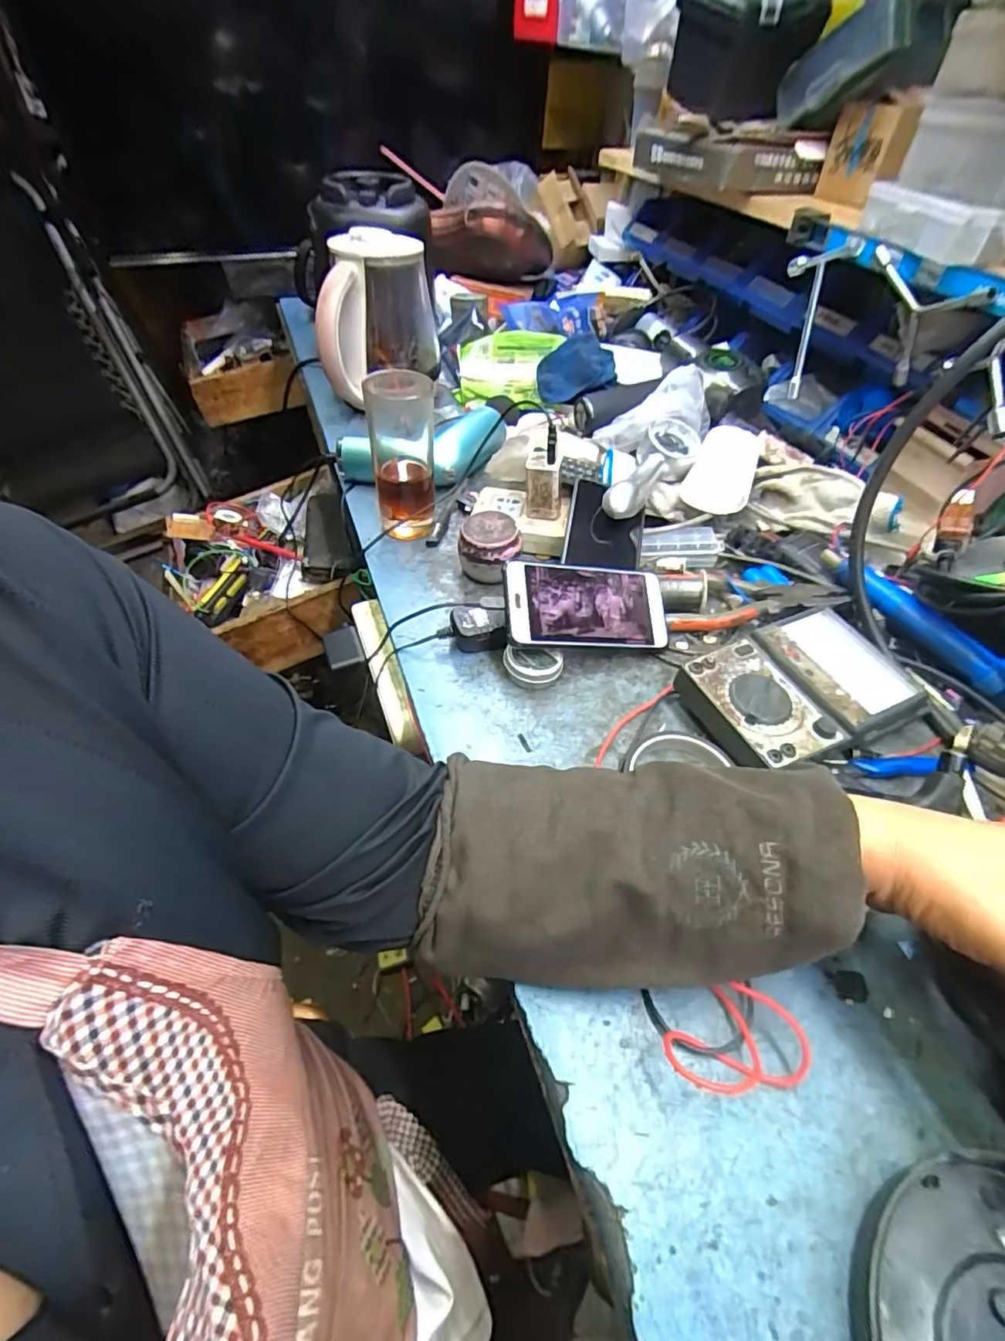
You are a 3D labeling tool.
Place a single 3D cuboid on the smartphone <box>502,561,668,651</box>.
[{"bbox_3d":[0.077,-0.056,0.495,0.156,0.008,0.076,0,75,-20],"label":"smartphone"}]

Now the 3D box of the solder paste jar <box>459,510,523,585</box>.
[{"bbox_3d":[-0.014,-0.121,0.562,0.060,0.052,0.059,2,48,-2],"label":"solder paste jar"}]

